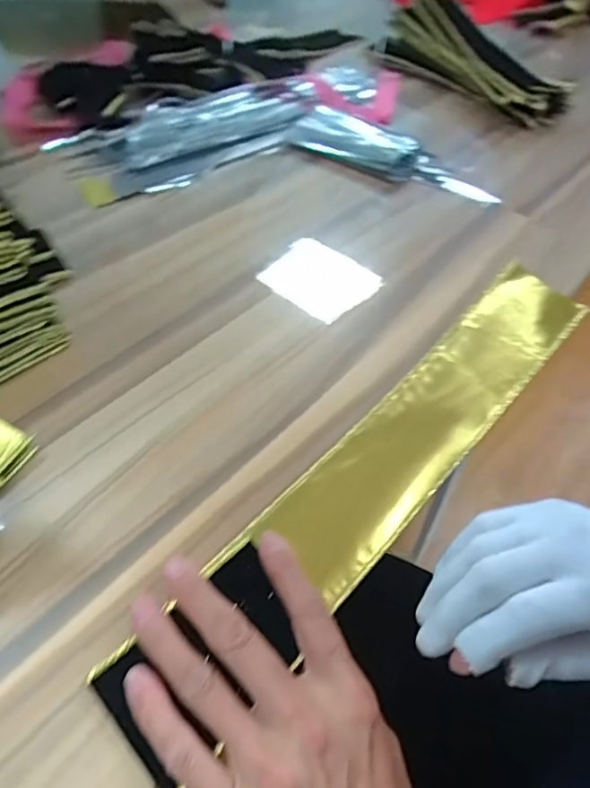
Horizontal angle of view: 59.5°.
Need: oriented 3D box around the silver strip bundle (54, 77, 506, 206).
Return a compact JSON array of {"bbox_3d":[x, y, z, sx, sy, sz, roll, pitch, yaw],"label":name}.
[{"bbox_3d":[-0.032,-0.277,0.548,0.407,0.034,0.212,-2,51,-6],"label":"silver strip bundle"}]

